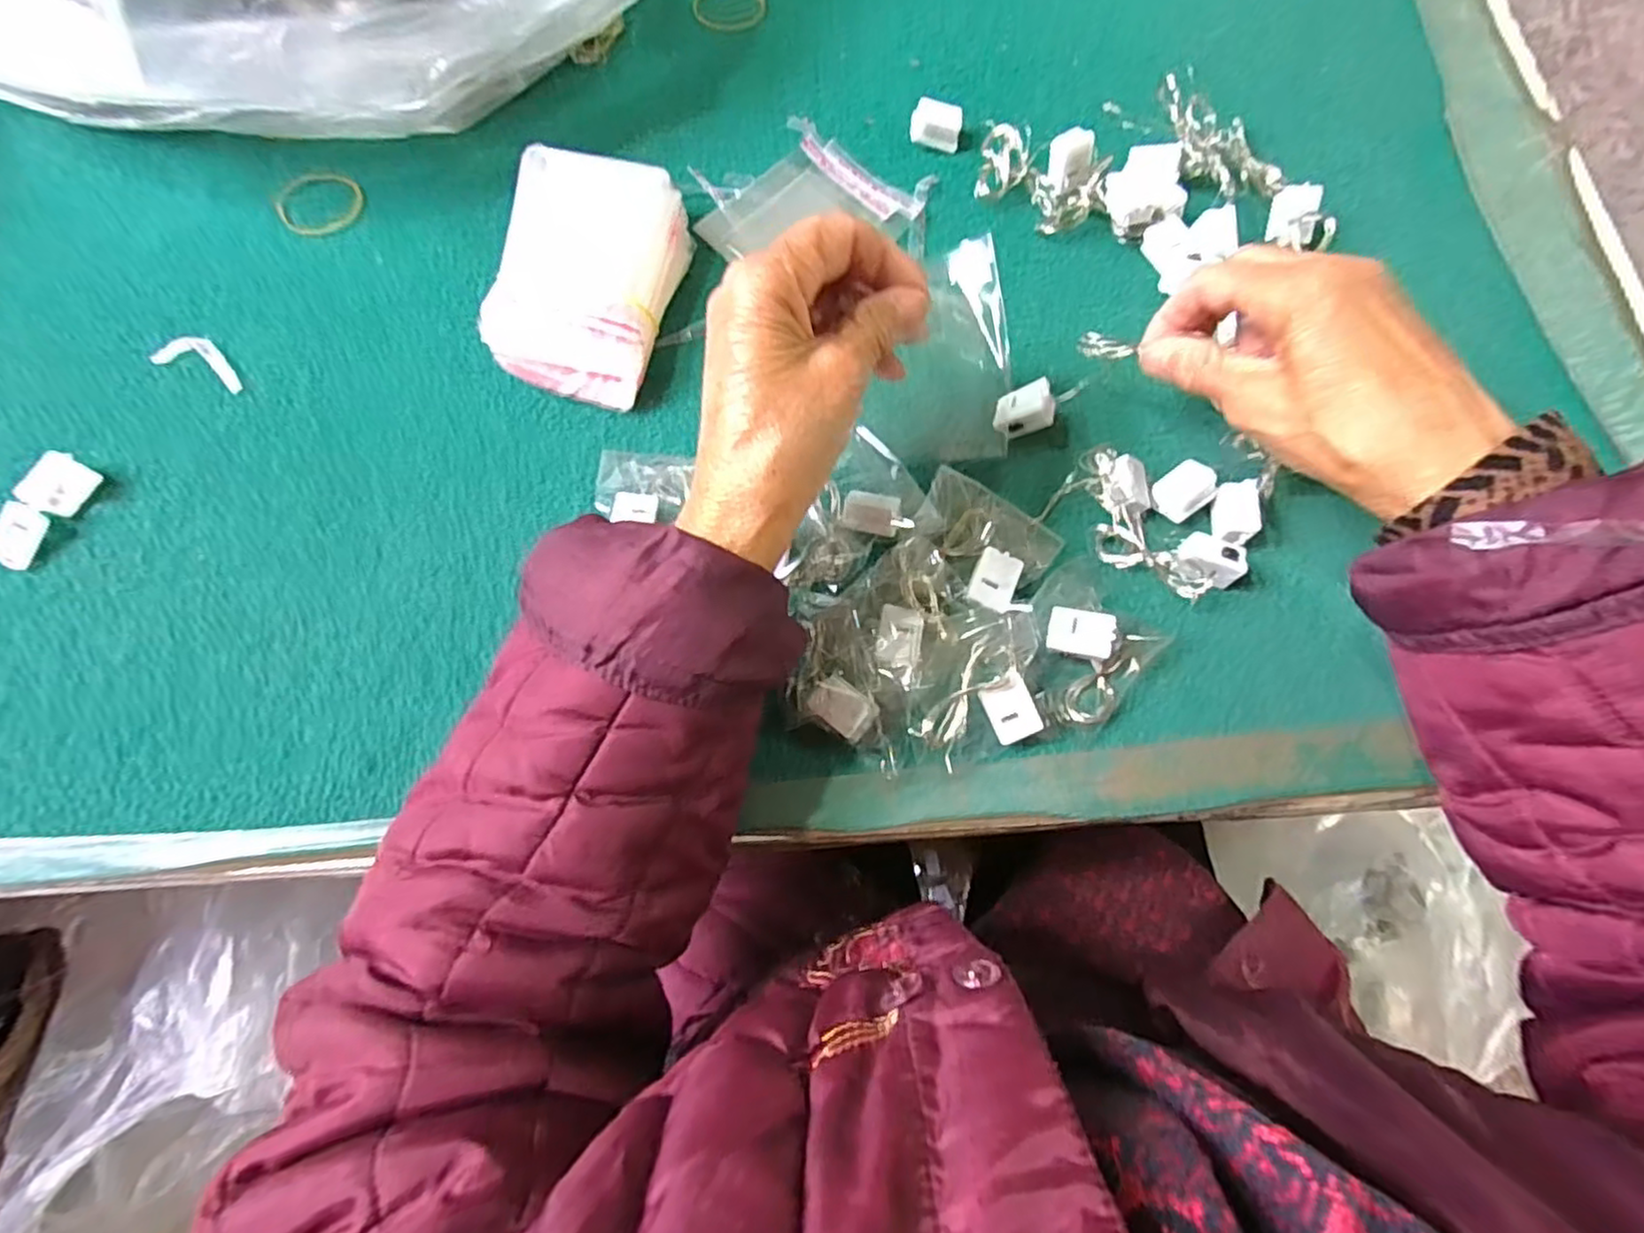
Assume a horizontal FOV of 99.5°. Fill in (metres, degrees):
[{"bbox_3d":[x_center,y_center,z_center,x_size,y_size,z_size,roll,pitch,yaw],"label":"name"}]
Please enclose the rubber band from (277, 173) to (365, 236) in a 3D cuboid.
[{"bbox_3d":[-0.278,-0.229,0.384,0.045,0.004,0.043,0,73,0],"label":"rubber band"}]

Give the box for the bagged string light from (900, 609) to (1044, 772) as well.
[{"bbox_3d":[0.065,0.028,0.303,0.057,0.014,0.061,-1,73,0],"label":"bagged string light"}]

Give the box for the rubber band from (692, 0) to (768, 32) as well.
[{"bbox_3d":[-0.057,-0.376,0.427,0.046,0.004,0.039,17,74,5],"label":"rubber band"}]

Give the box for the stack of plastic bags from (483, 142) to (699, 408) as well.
[{"bbox_3d":[-0.118,-0.173,0.353,0.081,0.035,0.122,10,73,3],"label":"stack of plastic bags"}]

